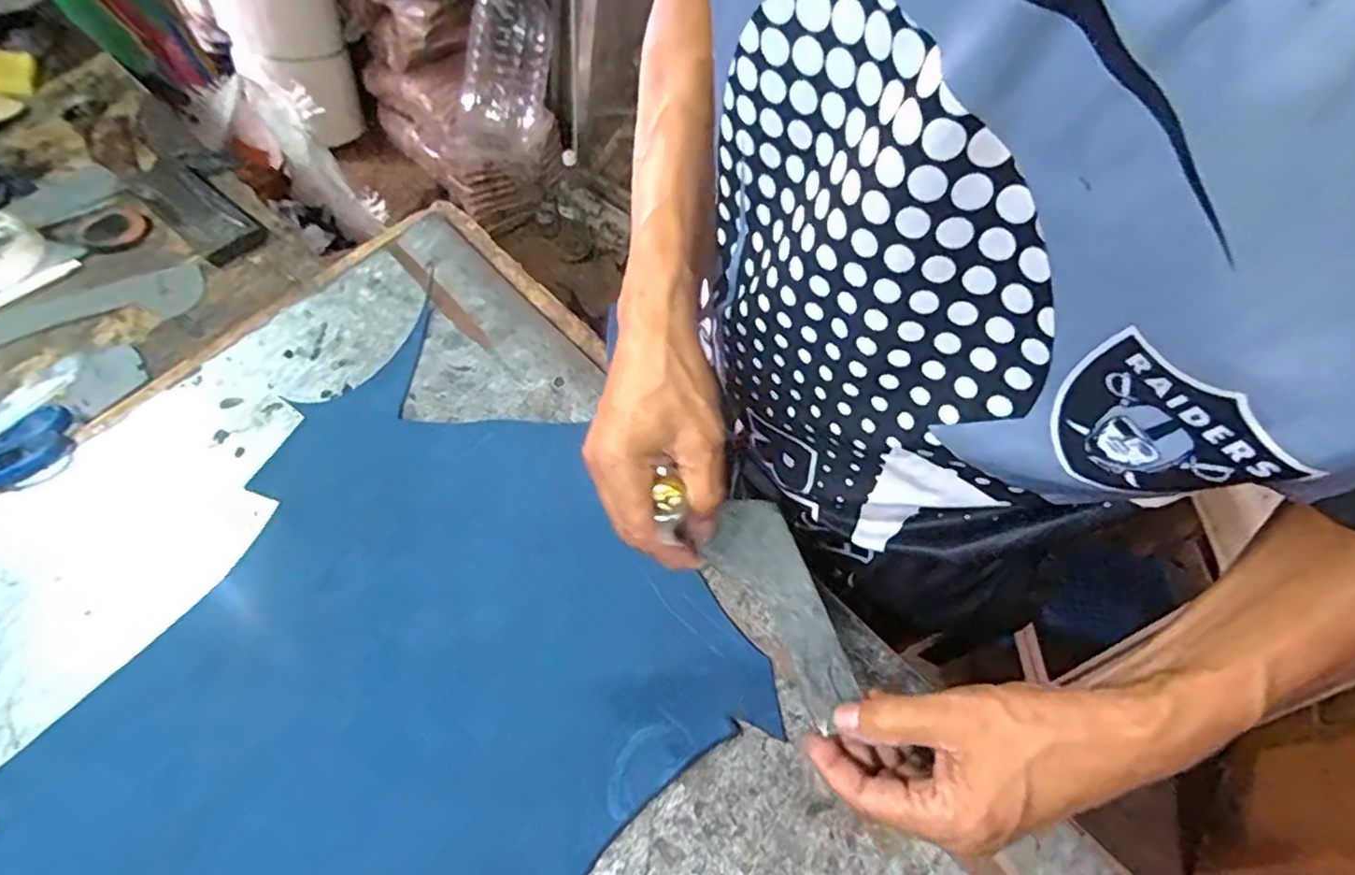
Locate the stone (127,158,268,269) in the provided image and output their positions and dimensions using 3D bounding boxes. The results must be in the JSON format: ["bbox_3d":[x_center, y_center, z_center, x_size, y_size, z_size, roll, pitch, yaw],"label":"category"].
[{"bbox_3d":[-0.455,-0.216,0.614,0.165,0.022,0.052,35,68,19],"label":"stone"}]

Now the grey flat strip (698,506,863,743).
[{"bbox_3d":[0.053,0.090,0.358,0.052,0.004,0.120,-10,62,-22],"label":"grey flat strip"}]

